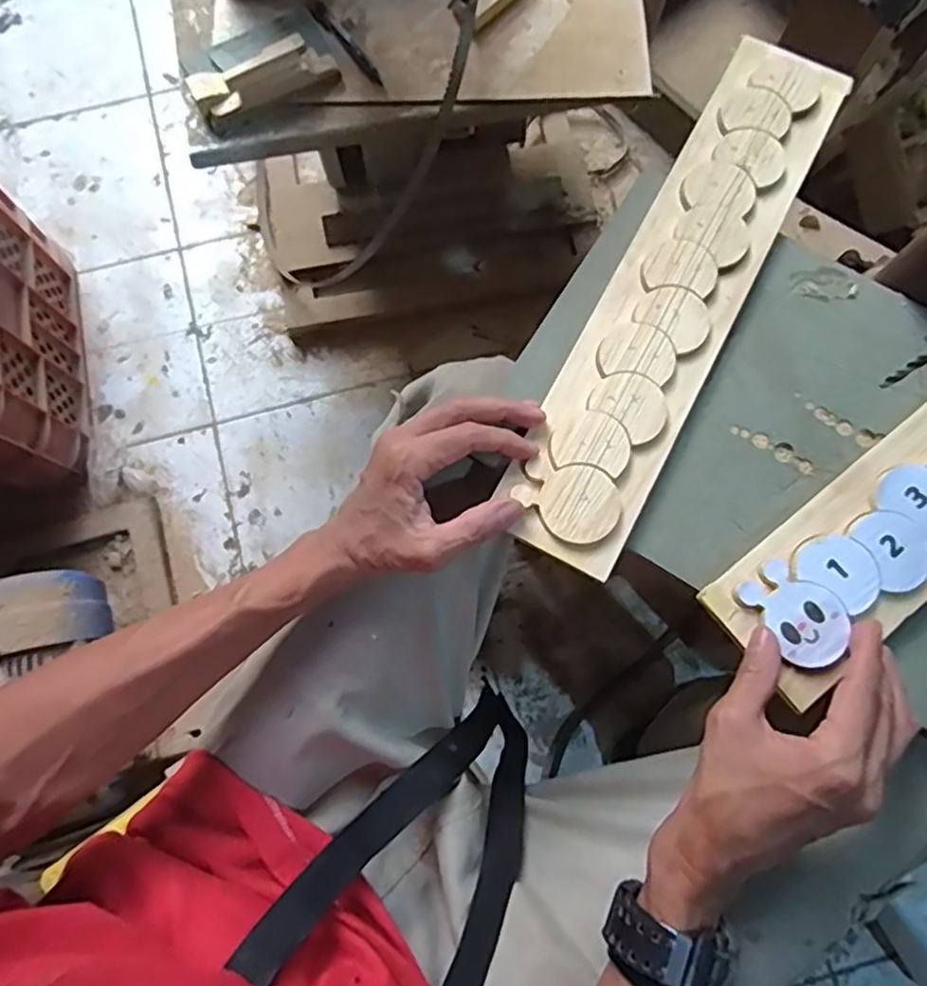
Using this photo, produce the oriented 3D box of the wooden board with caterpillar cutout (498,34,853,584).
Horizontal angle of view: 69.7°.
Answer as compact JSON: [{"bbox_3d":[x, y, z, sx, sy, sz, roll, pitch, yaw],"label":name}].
[{"bbox_3d":[0.140,-0.136,0.426,0.081,0.009,0.392,27,77,7],"label":"wooden board with caterpillar cutout"}]

